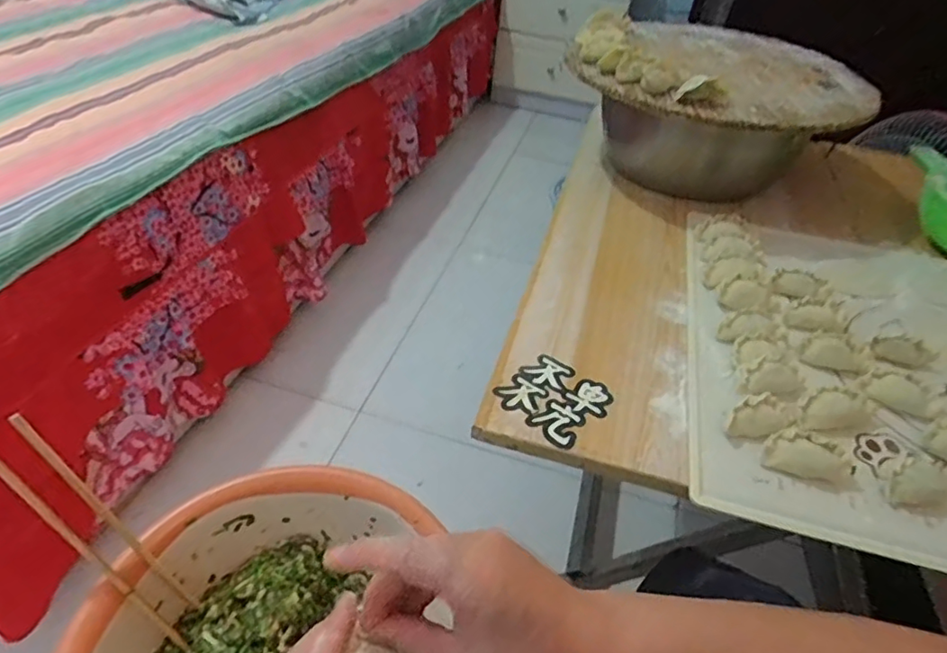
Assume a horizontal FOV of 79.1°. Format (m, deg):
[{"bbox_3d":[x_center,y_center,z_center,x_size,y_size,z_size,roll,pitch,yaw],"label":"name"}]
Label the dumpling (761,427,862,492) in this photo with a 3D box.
[{"bbox_3d":[0.239,0.092,0.408,0.059,0.021,0.031,15,43,9],"label":"dumpling"}]

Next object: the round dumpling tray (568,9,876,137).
[{"bbox_3d":[0.297,-0.312,0.680,0.316,0.039,0.333,35,49,27],"label":"round dumpling tray"}]

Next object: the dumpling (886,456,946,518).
[{"bbox_3d":[0.309,0.111,0.391,0.038,0.022,0.039,-24,51,-29],"label":"dumpling"}]

